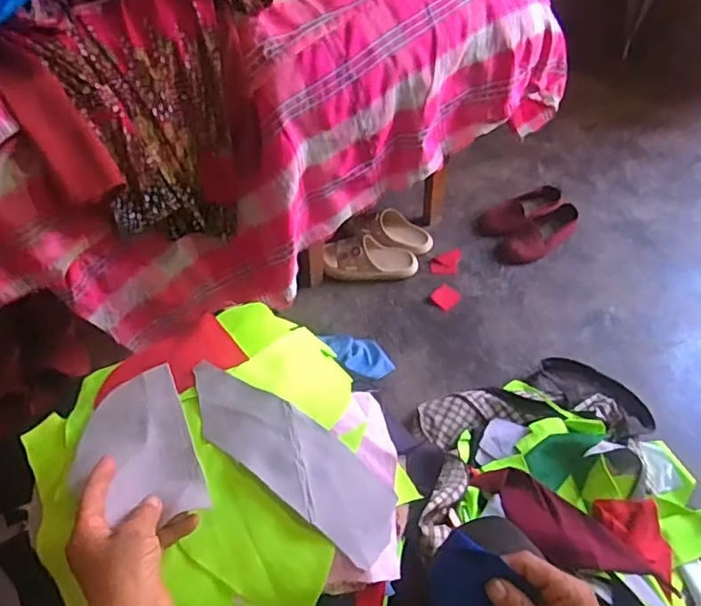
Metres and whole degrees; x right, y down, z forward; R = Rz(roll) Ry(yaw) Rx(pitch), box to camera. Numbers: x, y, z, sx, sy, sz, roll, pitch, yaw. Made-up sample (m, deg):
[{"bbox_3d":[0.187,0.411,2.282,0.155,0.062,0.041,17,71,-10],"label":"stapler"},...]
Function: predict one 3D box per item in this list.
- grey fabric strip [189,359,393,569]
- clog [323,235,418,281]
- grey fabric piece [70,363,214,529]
[{"bbox_3d":[-0.058,0.134,0.517,0.221,0.047,0.076,27,55,21],"label":"grey fabric strip"},{"bbox_3d":[0.045,-0.099,1.276,0.209,0.057,0.092,-1,48,-4],"label":"clog"},{"bbox_3d":[-0.188,0.126,0.501,0.097,0.005,0.149,-18,50,-17],"label":"grey fabric piece"}]

